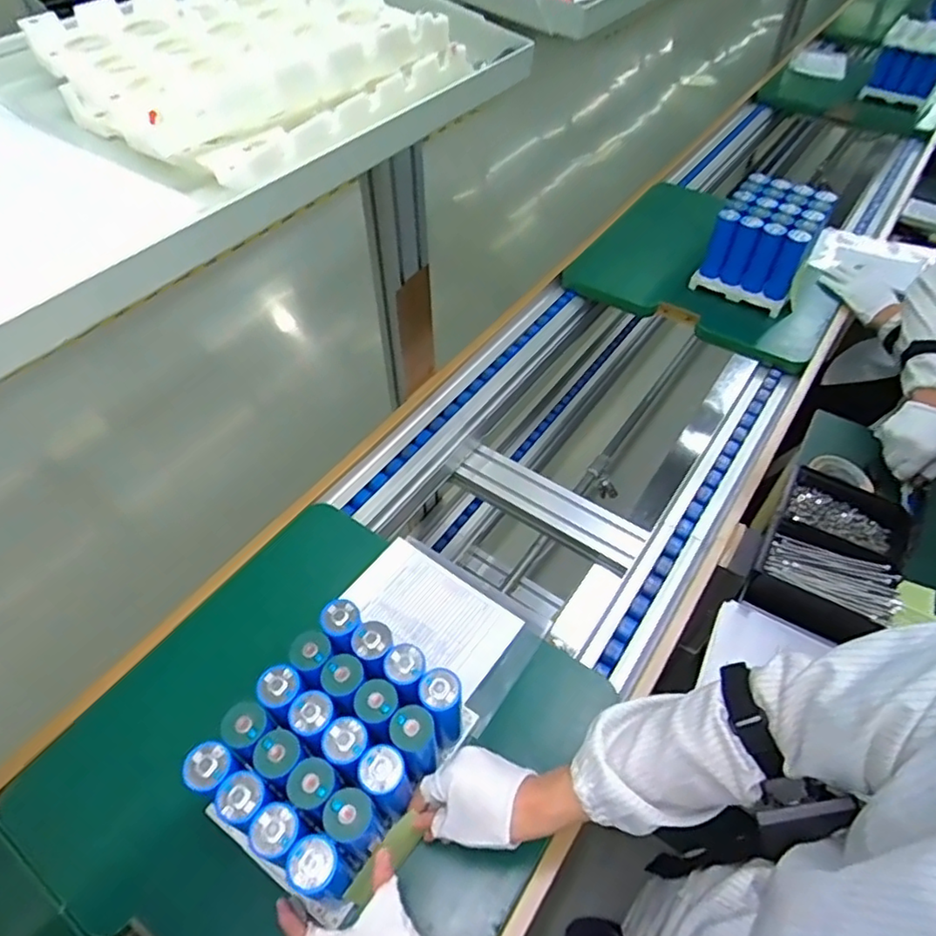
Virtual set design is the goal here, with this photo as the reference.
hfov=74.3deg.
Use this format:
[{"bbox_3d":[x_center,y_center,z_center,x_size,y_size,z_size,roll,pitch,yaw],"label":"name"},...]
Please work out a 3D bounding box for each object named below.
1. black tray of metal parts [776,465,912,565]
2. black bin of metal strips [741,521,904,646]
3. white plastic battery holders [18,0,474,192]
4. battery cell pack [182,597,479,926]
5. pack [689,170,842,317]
[{"bbox_3d":[0.523,0.083,0.862,0.172,0.048,0.115,29,56,22],"label":"black tray of metal parts"},{"bbox_3d":[0.454,0.148,0.807,0.167,0.066,0.107,29,56,22],"label":"black bin of metal strips"},{"bbox_3d":[-0.153,-0.299,0.447,0.212,0.048,0.244,29,56,22],"label":"white plastic battery holders"},{"bbox_3d":[-0.125,0.274,0.603,0.166,0.127,0.212,28,56,21],"label":"battery cell pack"},{"bbox_3d":[0.553,-0.428,1.162,0.167,0.170,0.171,26,55,20],"label":"pack"}]

